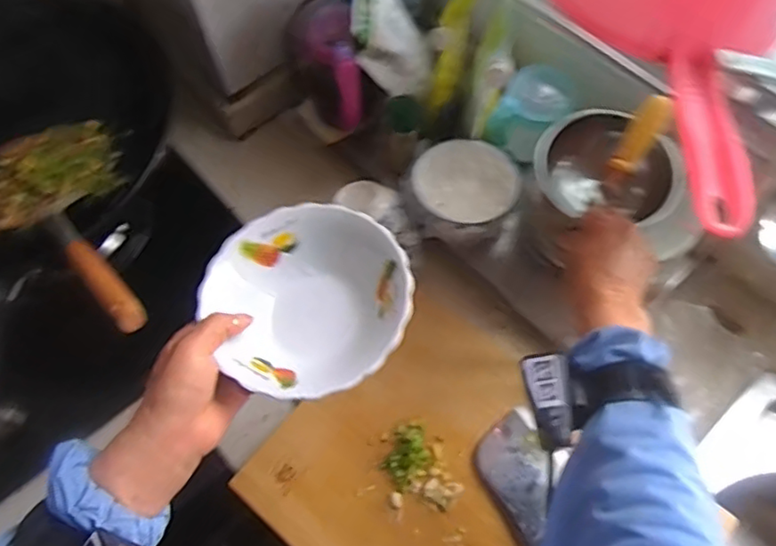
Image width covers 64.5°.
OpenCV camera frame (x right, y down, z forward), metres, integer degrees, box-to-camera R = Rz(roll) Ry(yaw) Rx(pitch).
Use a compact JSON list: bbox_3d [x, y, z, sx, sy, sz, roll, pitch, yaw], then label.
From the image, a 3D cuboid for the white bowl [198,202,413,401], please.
[{"bbox_3d":[-0.056,0.021,0.457,0.141,0.043,0.150,-1,63,2],"label":"white bowl"}]

